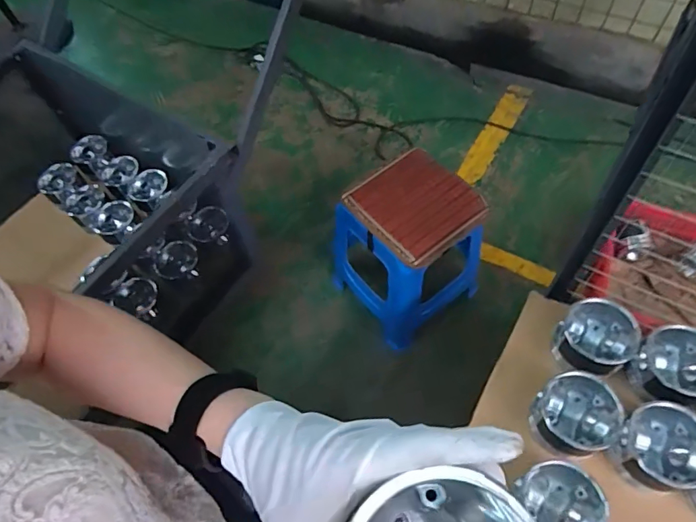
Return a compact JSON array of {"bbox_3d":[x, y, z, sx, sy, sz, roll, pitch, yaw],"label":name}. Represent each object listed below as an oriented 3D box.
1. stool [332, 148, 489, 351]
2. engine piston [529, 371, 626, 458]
[{"bbox_3d":[0.174,-0.029,1.333,0.336,0.410,0.316,-32,62,-14],"label":"stool"},{"bbox_3d":[0.347,0.243,0.724,0.108,0.123,0.111,-2,59,3],"label":"engine piston"}]

